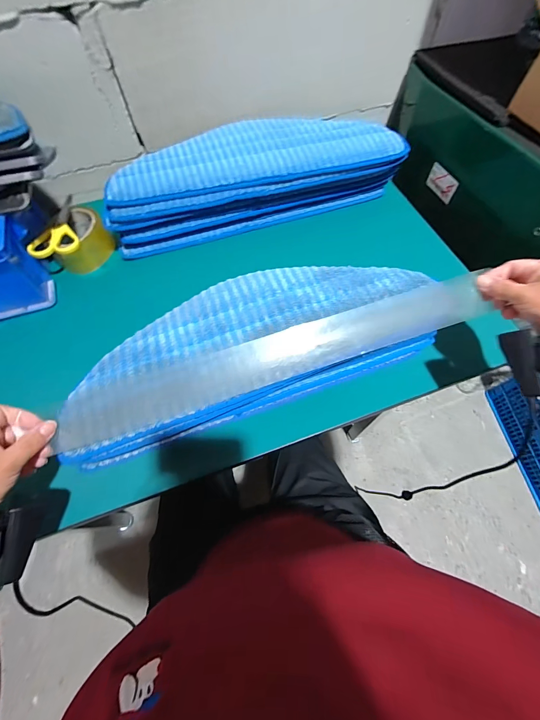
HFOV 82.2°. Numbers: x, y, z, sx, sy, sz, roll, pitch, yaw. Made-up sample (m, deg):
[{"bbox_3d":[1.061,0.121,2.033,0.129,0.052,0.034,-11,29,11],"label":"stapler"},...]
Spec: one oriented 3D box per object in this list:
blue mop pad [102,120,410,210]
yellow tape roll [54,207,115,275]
[{"bbox_3d":[-0.025,-0.362,0.541,0.491,0.022,0.147,-12,64,-5],"label":"blue mop pad"},{"bbox_3d":[-0.336,-0.210,0.550,0.099,0.065,0.099,0,63,1],"label":"yellow tape roll"}]

